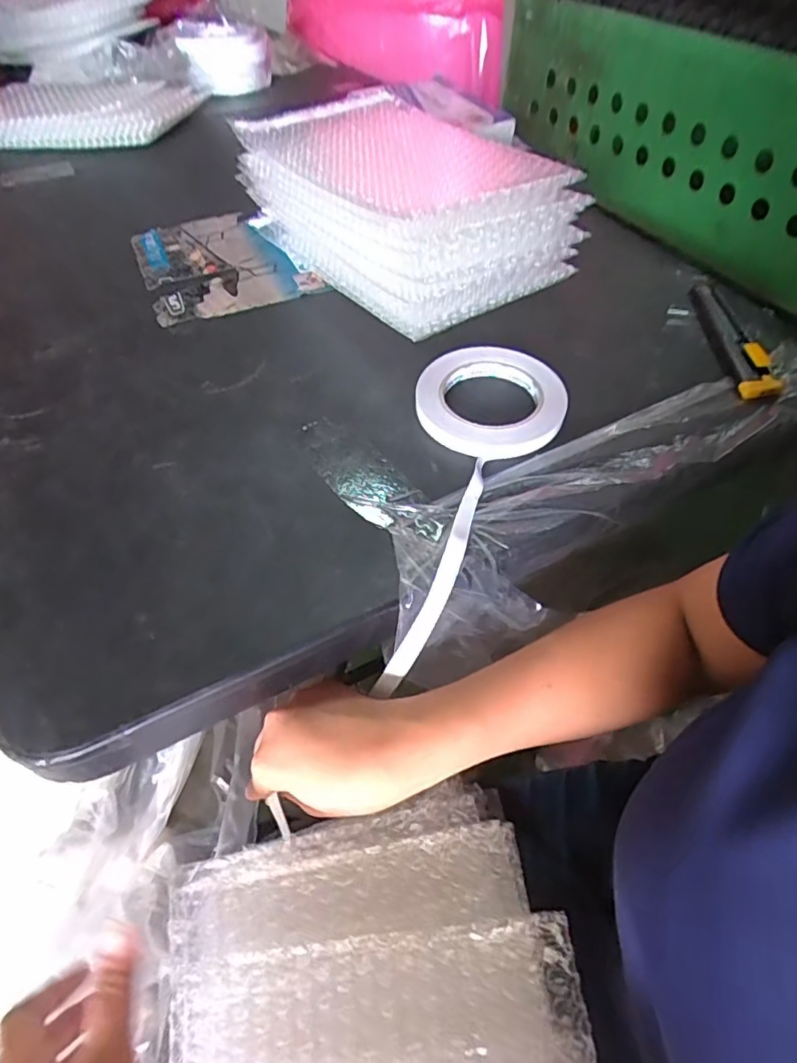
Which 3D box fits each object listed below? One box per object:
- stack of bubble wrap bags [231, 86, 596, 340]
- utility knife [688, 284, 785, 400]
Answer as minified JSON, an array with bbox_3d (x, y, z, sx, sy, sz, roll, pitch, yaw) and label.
[{"bbox_3d":[-0.001,-0.319,0.544,0.184,0.110,0.309,-31,58,-21],"label":"stack of bubble wrap bags"},{"bbox_3d":[0.300,-0.177,0.495,0.038,0.012,0.166,1,53,1],"label":"utility knife"}]

